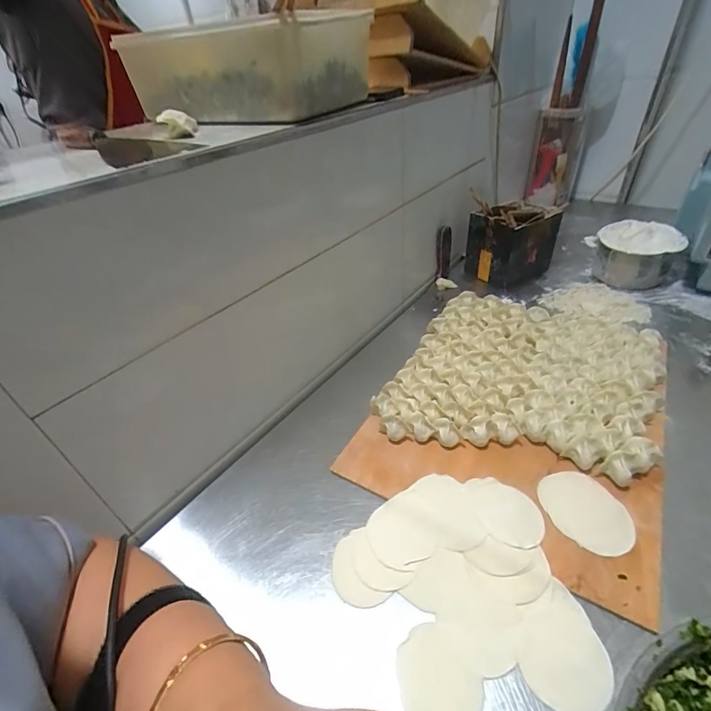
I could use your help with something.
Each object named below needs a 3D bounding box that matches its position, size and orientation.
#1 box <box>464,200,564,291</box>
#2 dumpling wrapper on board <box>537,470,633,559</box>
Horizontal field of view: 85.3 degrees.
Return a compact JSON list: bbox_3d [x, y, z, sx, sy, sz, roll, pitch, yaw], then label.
[{"bbox_3d":[0.337,-0.249,0.832,0.141,0.156,0.124,-26,42,-24],"label":"box"},{"bbox_3d":[0.258,0.172,0.431,0.080,0.004,0.095,-19,40,-17],"label":"dumpling wrapper on board"}]

